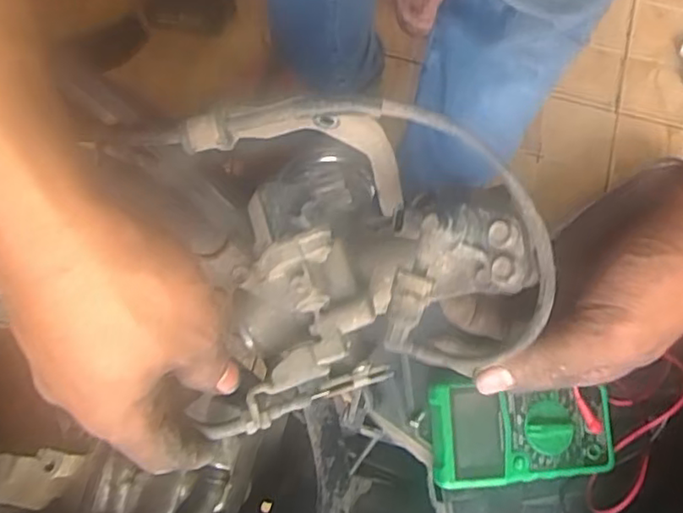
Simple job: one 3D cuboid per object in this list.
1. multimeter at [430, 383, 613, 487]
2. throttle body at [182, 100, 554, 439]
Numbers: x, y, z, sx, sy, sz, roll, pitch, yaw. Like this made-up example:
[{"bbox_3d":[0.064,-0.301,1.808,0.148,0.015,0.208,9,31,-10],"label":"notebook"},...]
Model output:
[{"bbox_3d":[0.137,0.133,0.481,0.137,0.025,0.070,-1,73,-2],"label":"multimeter"},{"bbox_3d":[0.004,0.001,0.284,0.141,0.102,0.113,-13,73,-6],"label":"throttle body"}]

